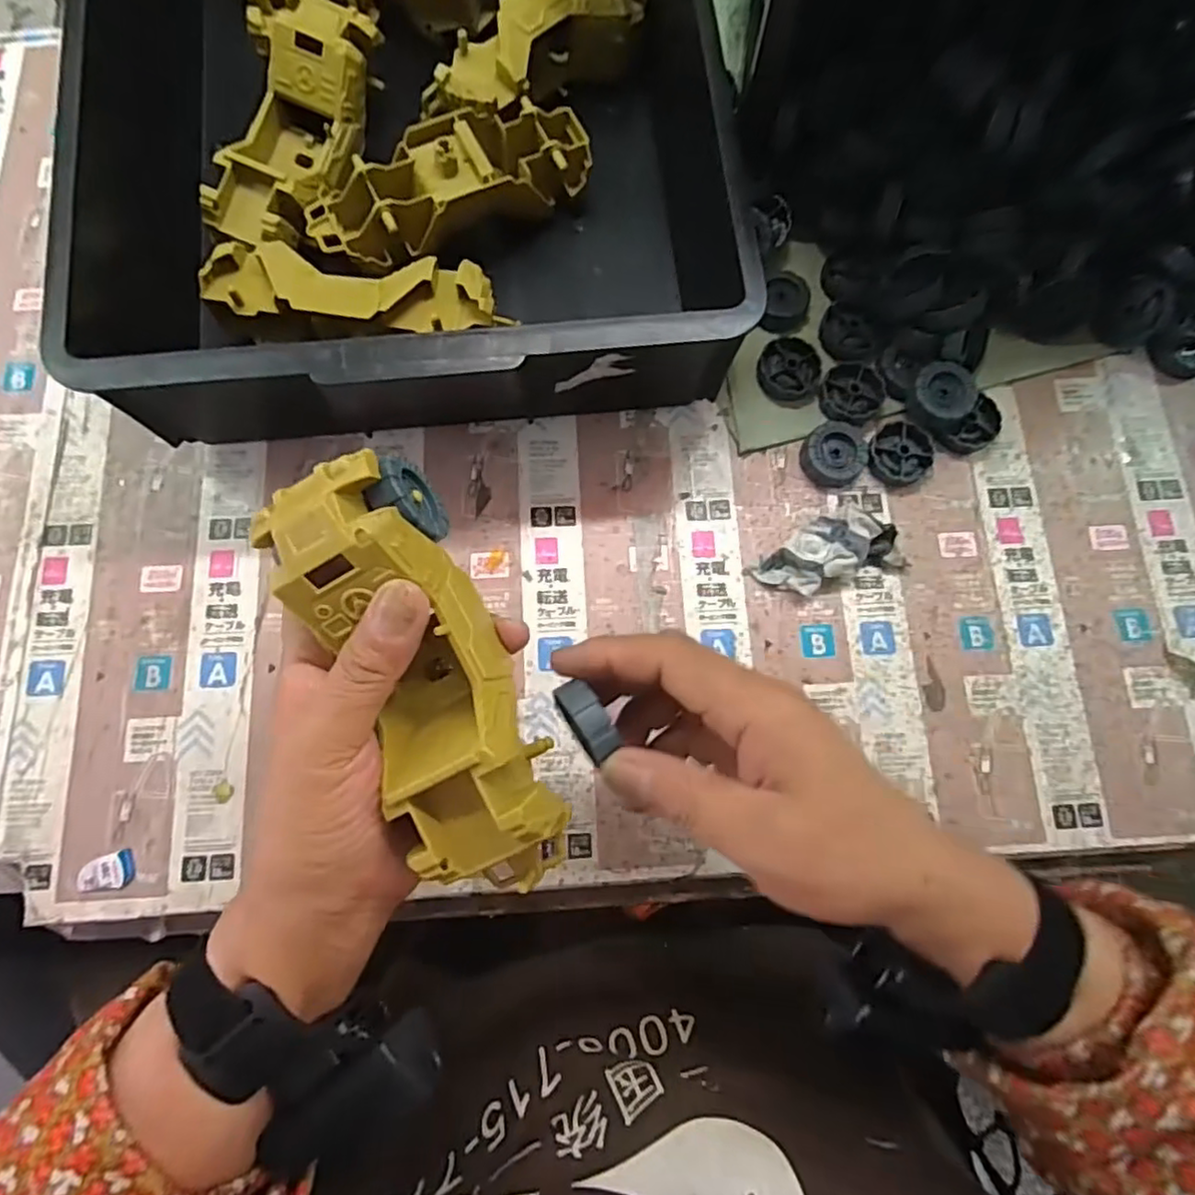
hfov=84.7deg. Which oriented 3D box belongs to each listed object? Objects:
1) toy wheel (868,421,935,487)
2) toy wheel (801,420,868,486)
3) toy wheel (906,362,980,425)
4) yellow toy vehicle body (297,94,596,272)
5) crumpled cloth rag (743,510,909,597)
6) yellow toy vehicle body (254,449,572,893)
[{"bbox_3d":[0.190,-0.091,0.410,0.036,0.010,0.044,39,80,8],"label":"toy wheel"},{"bbox_3d":[0.147,-0.090,0.406,0.037,0.011,0.038,0,78,0],"label":"toy wheel"},{"bbox_3d":[0.213,-0.126,0.405,0.037,0.020,0.035,0,78,0],"label":"toy wheel"},{"bbox_3d":[-0.090,-0.254,0.417,0.179,0.055,0.065,-24,79,-5],"label":"yellow toy vehicle body"},{"bbox_3d":[0.136,-0.026,0.390,0.083,0.022,0.039,-19,78,-4],"label":"crumpled cloth rag"},{"bbox_3d":[-0.066,0.030,0.245,0.059,0.048,0.176,-28,93,-6],"label":"yellow toy vehicle body"}]

